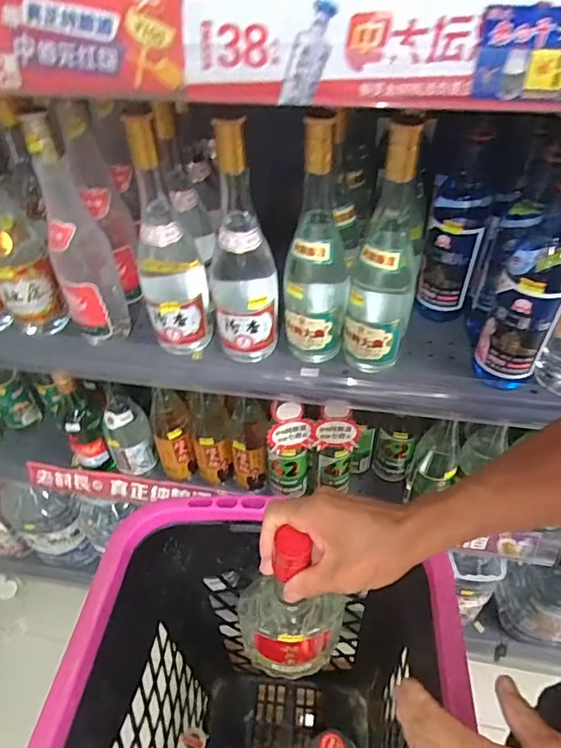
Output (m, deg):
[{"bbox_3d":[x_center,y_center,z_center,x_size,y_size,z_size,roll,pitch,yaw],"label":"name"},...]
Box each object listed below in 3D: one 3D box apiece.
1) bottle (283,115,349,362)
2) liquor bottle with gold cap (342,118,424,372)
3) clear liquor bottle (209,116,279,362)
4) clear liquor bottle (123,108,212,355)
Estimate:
[{"bbox_3d":[0.039,-0.136,0.525,0.068,0.261,0.084,4,48,7],"label":"bottle"},{"bbox_3d":[0.107,-0.124,0.510,0.065,0.266,0.082,12,49,13],"label":"liquor bottle with gold cap"},{"bbox_3d":[-0.044,-0.129,0.522,0.076,0.253,0.065,-3,47,0],"label":"clear liquor bottle"},{"bbox_3d":[-0.128,-0.146,0.540,0.070,0.258,0.086,-11,48,-7],"label":"clear liquor bottle"}]

